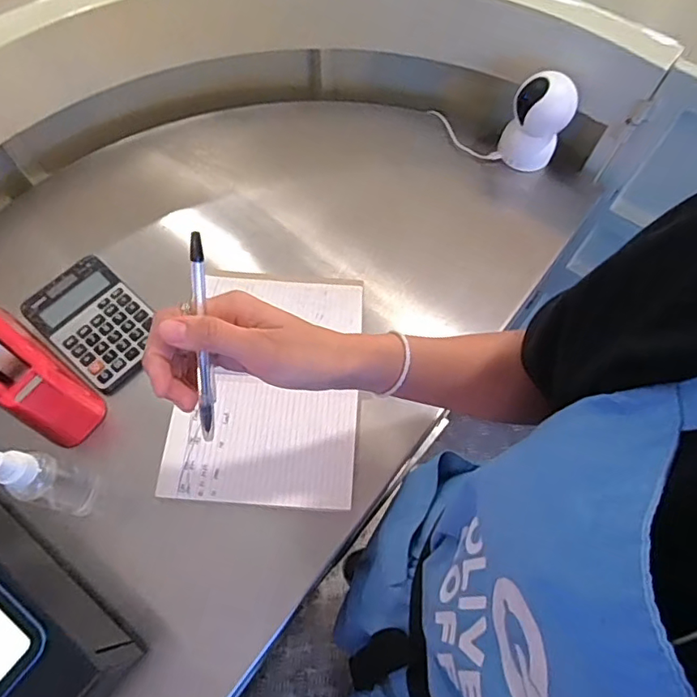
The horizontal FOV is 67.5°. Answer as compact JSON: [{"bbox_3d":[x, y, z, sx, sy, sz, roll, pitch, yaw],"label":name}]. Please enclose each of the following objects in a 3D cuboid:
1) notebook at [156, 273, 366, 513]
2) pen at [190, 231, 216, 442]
[{"bbox_3d":[-0.086,0.034,0.578,0.194,0.019,0.268,5,67,0],"label":"notebook"},{"bbox_3d":[-0.091,-0.001,0.328,0.009,0.141,0.011,3,24,-1],"label":"pen"}]

